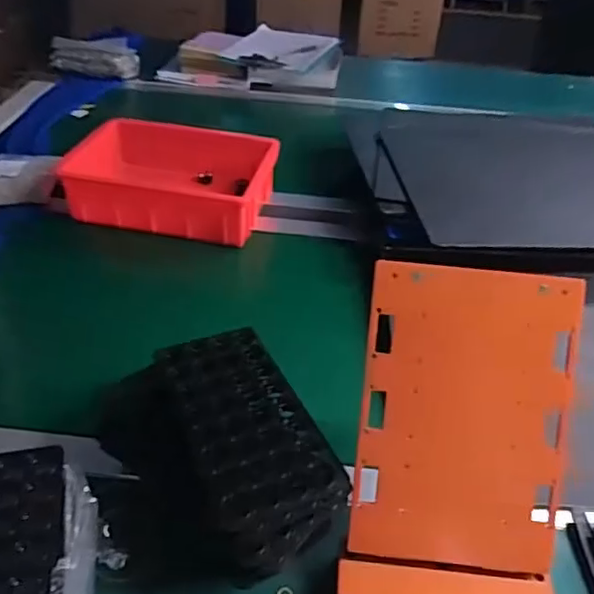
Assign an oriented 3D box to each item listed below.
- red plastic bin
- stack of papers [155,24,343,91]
[{"bbox_3d":[-0.192,-0.184,0.925,0.300,0.090,0.208,7,40,3],"label":"red plastic bin"},{"bbox_3d":[-0.097,-0.578,1.399,0.396,0.073,0.279,6,40,3],"label":"stack of papers"}]

